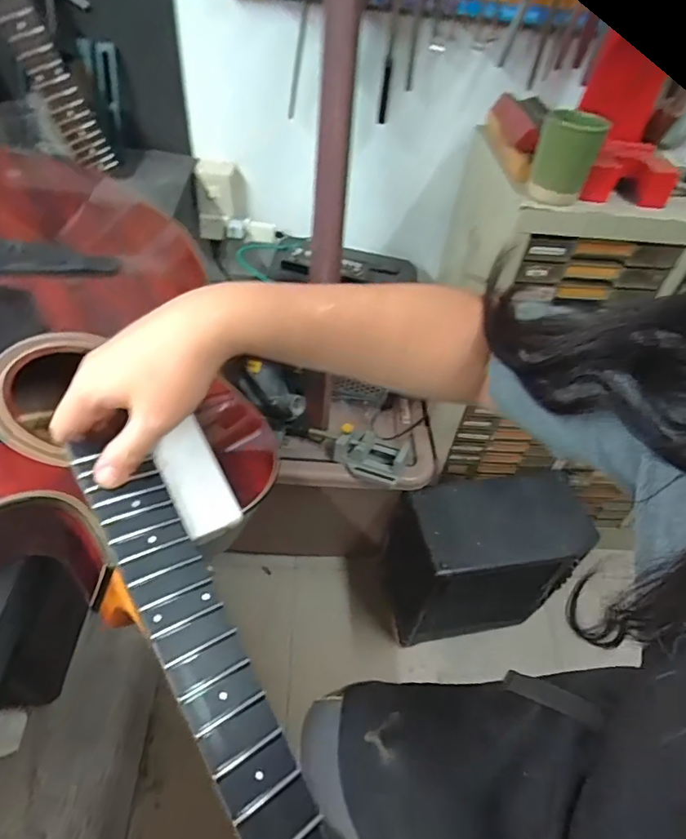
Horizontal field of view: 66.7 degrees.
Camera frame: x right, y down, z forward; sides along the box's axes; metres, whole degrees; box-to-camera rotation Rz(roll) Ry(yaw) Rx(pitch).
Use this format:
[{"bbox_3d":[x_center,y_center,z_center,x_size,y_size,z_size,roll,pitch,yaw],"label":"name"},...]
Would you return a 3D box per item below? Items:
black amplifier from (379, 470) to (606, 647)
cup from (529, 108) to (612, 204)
[{"bbox_3d":[0.258,0.291,1.098,0.367,0.333,0.197,-4,47,-12],"label":"black amplifier"},{"bbox_3d":[0.284,-0.338,0.669,0.073,0.094,0.066,20,47,11],"label":"cup"}]

